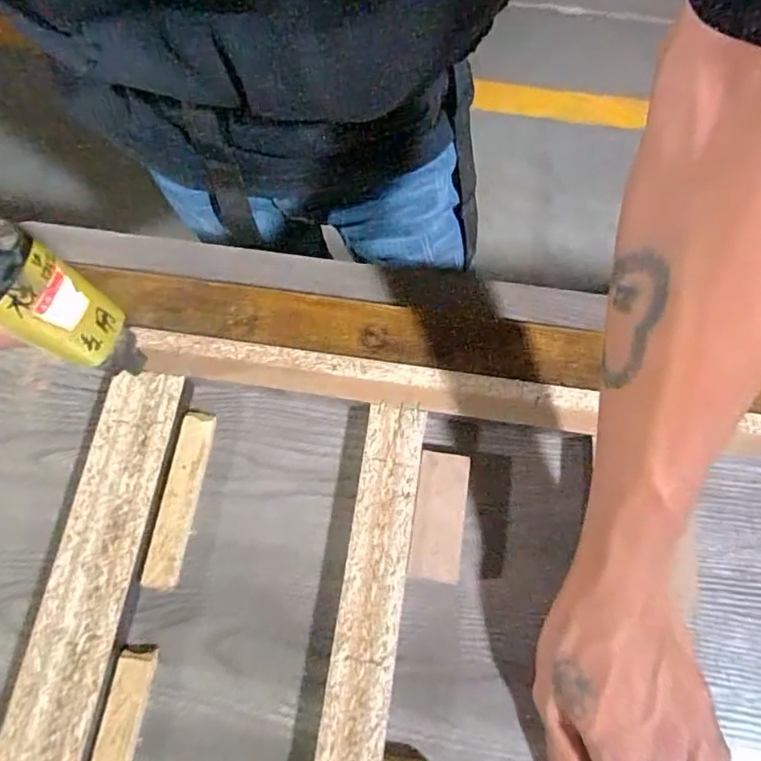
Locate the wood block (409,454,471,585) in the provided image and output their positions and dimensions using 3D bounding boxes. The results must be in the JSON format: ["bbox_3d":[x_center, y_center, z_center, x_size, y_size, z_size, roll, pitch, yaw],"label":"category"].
[{"bbox_3d":[0.037,0.087,0.349,0.032,0.017,0.078,8,71,3],"label":"wood block"}]

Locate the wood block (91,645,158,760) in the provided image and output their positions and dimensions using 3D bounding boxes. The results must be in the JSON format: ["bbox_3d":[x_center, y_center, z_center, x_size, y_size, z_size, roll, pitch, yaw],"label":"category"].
[{"bbox_3d":[-0.153,0.209,0.316,0.021,0.008,0.097,8,71,3],"label":"wood block"}]

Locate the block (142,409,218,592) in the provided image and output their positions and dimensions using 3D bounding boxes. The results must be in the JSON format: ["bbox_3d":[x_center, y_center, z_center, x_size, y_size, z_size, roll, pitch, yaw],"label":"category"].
[{"bbox_3d":[-0.132,0.077,0.357,0.023,0.009,0.113,8,71,3],"label":"block"}]

